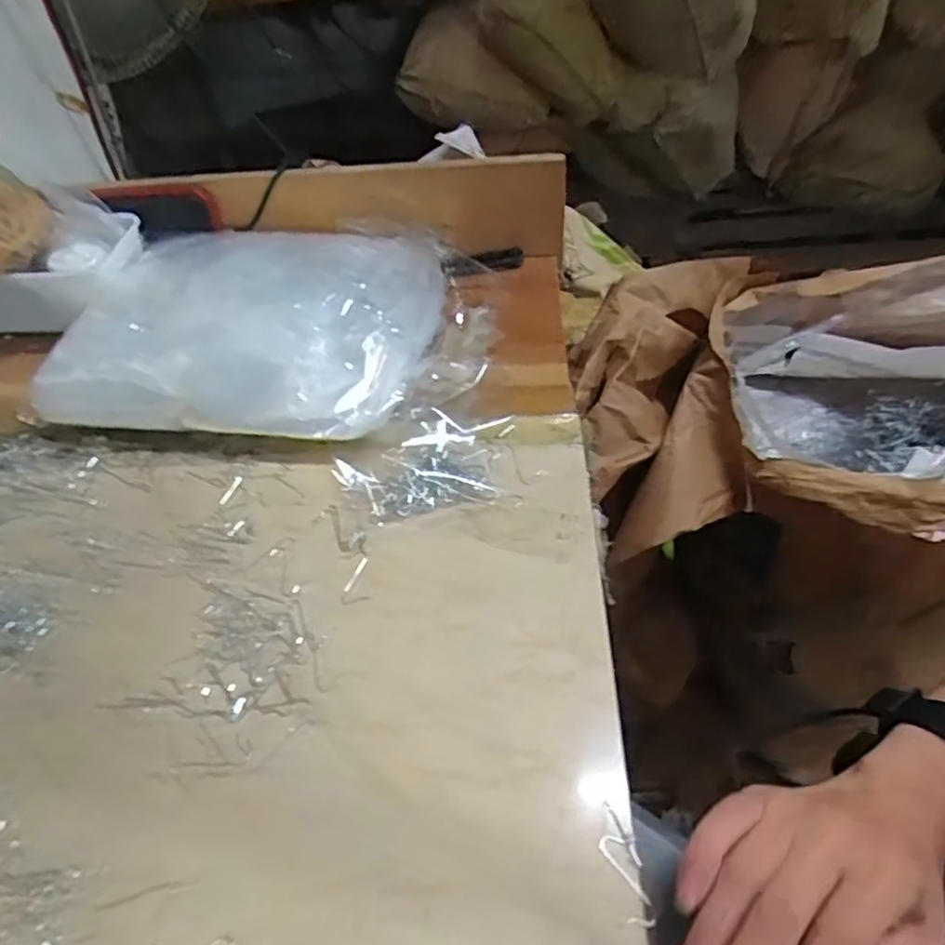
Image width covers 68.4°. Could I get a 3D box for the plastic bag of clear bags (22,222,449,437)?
[{"bbox_3d":[-0.161,-0.114,0.527,0.266,0.063,0.208,4,49,7],"label":"plastic bag of clear bags"}]

